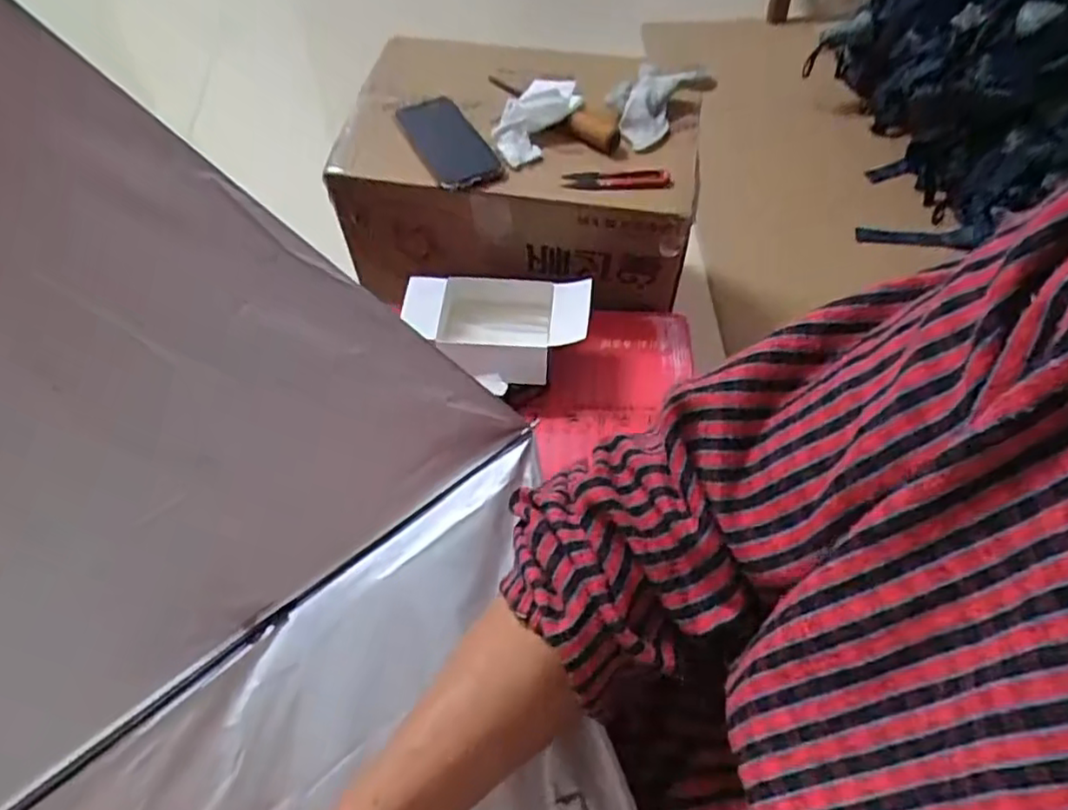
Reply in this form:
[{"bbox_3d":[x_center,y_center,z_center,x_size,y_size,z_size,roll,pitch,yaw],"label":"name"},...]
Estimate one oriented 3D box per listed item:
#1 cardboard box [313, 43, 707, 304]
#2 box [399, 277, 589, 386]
[{"bbox_3d":[-0.021,-0.261,0.840,0.424,0.211,0.214,1,60,2],"label":"cardboard box"},{"bbox_3d":[-0.040,-0.079,0.787,0.220,0.092,0.128,-5,60,-1],"label":"box"}]

